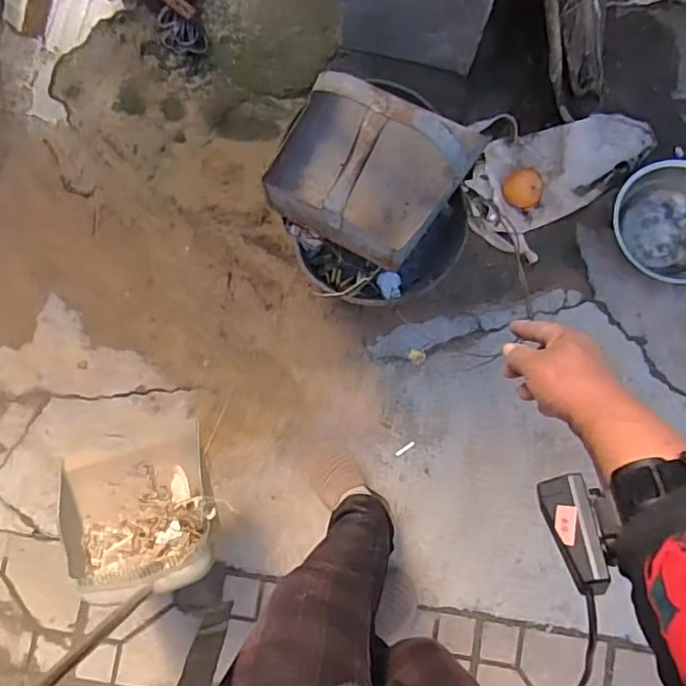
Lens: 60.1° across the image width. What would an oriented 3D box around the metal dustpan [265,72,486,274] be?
[{"bbox_3d":[0.033,-0.252,0.864,0.249,0.148,0.216,30,84,4],"label":"metal dustpan"}]

